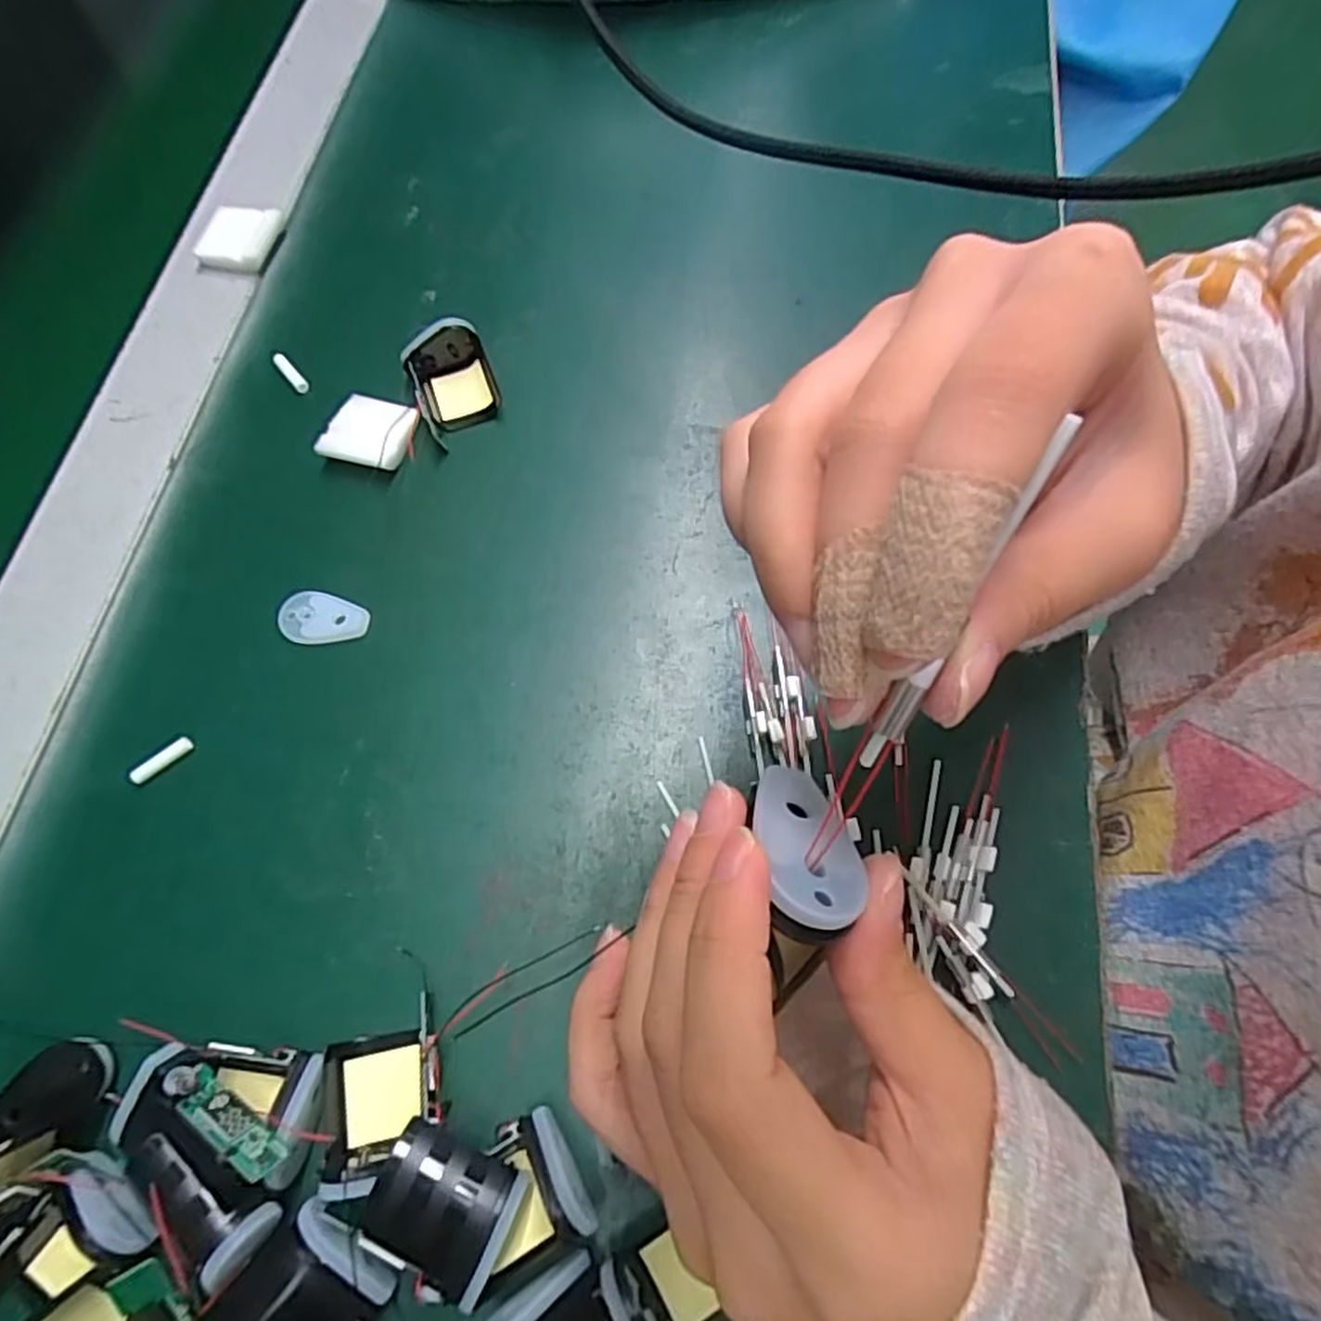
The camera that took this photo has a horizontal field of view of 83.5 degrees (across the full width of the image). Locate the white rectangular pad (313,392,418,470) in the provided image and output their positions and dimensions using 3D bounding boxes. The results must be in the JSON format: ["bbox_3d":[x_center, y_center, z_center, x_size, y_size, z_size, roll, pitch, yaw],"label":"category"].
[{"bbox_3d":[-0.128,-0.103,0.330,0.037,0.009,0.038,11,69,4],"label":"white rectangular pad"}]

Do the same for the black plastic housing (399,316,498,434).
[{"bbox_3d":[-0.095,-0.129,0.334,0.035,0.022,0.041,-19,70,-8],"label":"black plastic housing"}]

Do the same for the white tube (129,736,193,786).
[{"bbox_3d":[-0.189,0.038,0.280,0.023,0.004,0.006,-39,73,-15],"label":"white tube"}]

